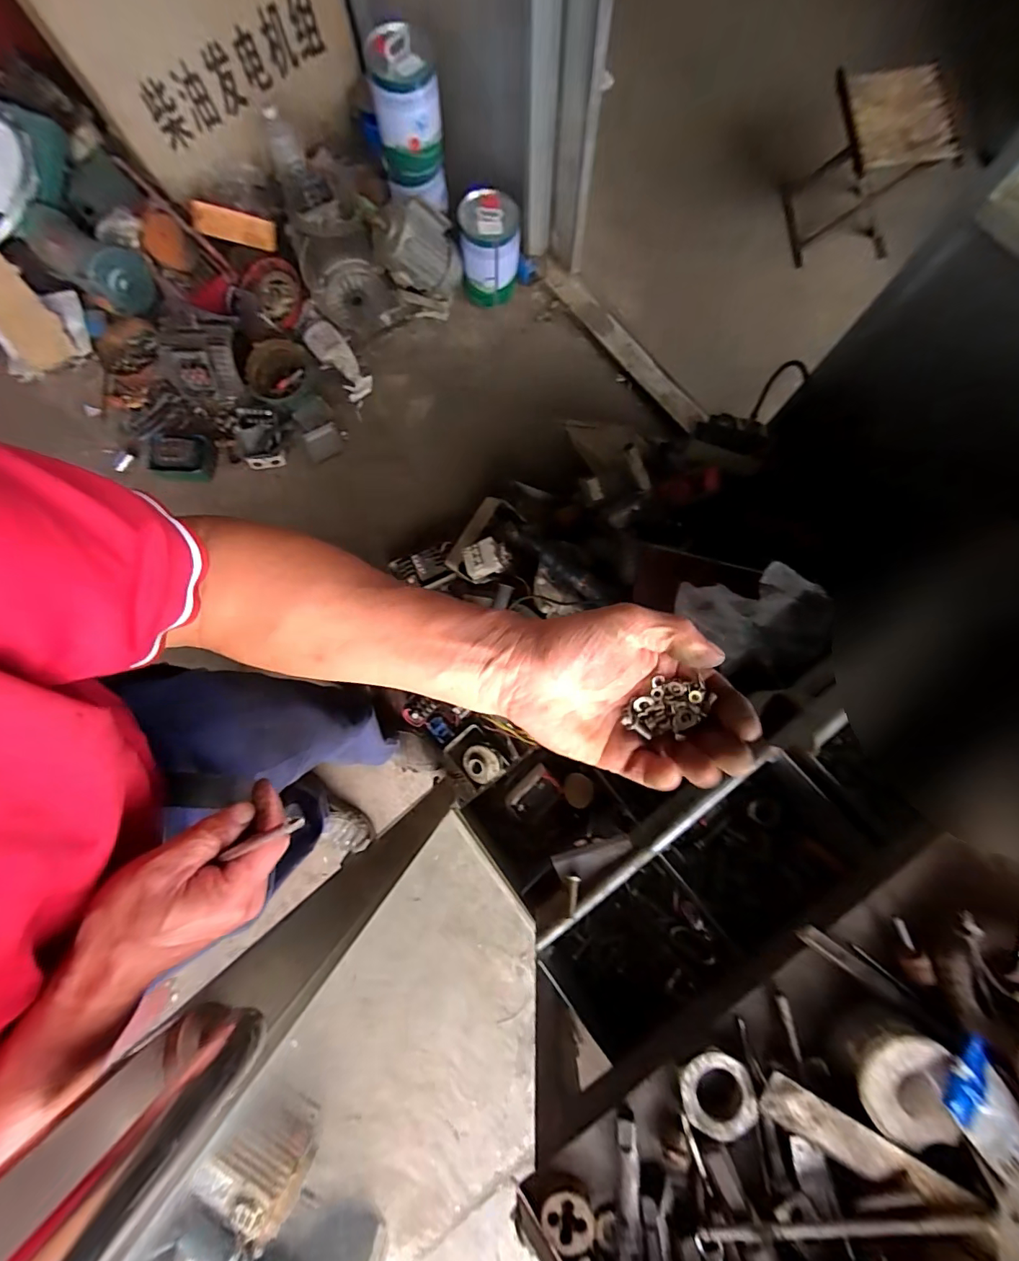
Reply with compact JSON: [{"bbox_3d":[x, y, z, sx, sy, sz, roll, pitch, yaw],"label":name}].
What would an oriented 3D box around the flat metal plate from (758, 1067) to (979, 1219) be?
[{"bbox_3d":[0.186,0.269,0.243,0.100,0.004,0.022,22,86,13],"label":"flat metal plate"}]

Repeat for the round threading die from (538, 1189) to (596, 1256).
[{"bbox_3d":[0.033,0.327,0.258,0.030,0.004,0.026,44,85,8],"label":"round threading die"}]

